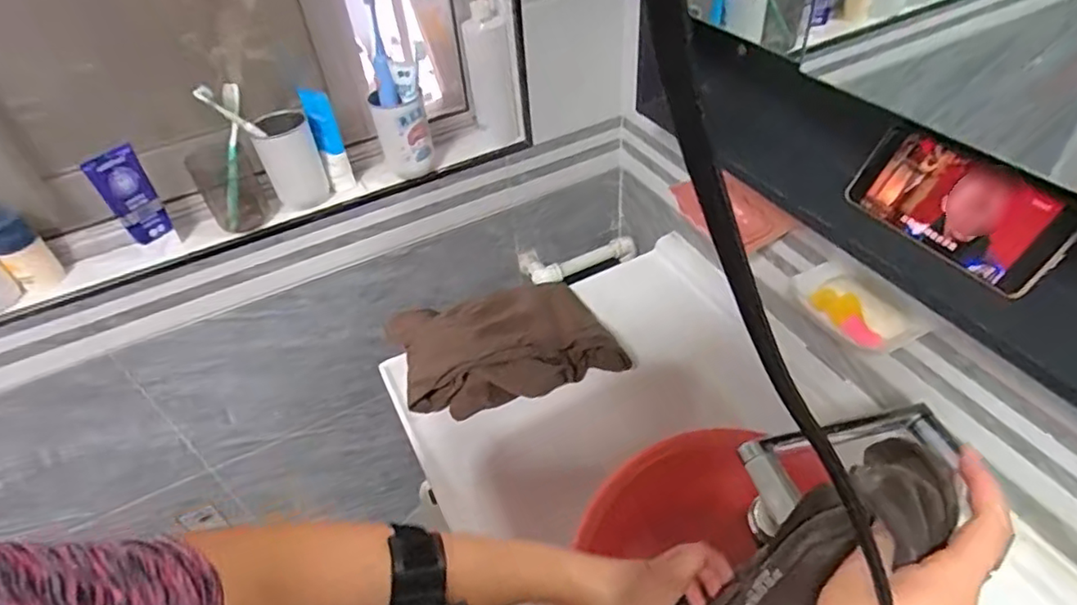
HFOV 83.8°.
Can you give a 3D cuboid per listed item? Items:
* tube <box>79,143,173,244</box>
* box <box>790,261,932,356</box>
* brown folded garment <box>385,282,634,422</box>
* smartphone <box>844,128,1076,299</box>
[{"bbox_3d":[-0.534,-0.141,0.786,0.058,0.126,0.036,-35,51,-26],"label":"tube"},{"bbox_3d":[0.330,0.003,0.636,0.070,0.032,0.127,-22,47,-16],"label":"box"},{"bbox_3d":[-0.048,0.046,0.832,0.285,0.078,0.179,-15,45,-9],"label":"brown folded garment"},{"bbox_3d":[0.345,-0.083,0.503,0.013,0.079,0.176,3,35,-35],"label":"smartphone"}]

